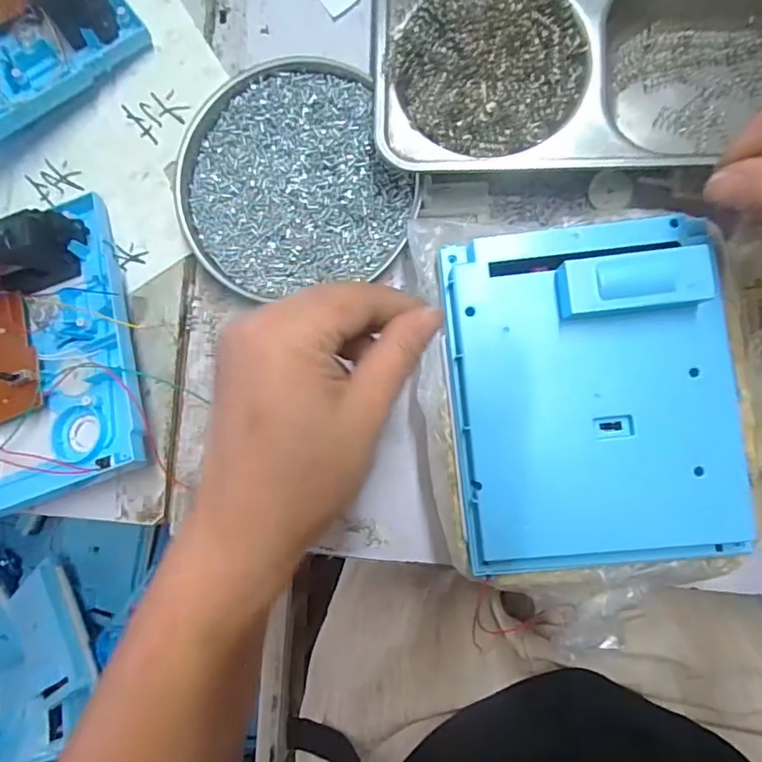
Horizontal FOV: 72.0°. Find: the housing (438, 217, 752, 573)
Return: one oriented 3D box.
[{"bbox_3d":[0.098,0.008,0.241,0.124,0.020,0.156,-6,94,8],"label":"housing"}]

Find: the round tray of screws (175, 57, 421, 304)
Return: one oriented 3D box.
[{"bbox_3d":[-0.051,-0.117,0.303,0.132,0.013,0.124,1,95,7],"label":"round tray of screws"}]

